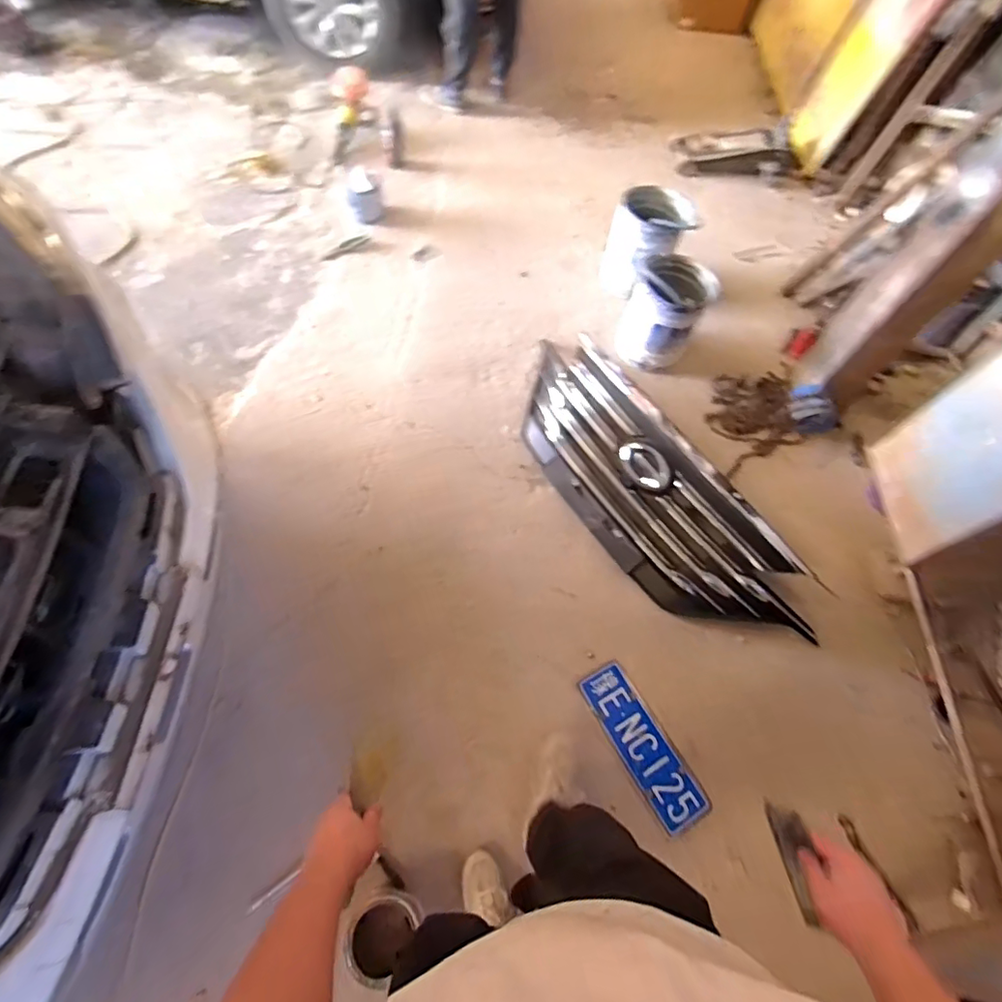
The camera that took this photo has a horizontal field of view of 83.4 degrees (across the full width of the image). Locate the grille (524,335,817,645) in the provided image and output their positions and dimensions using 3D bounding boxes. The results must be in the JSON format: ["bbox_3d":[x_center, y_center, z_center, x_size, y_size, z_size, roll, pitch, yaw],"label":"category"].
[{"bbox_3d":[0.482,-0.045,1.840,0.454,0.198,1.165,-28,69,-21],"label":"grille"}]

